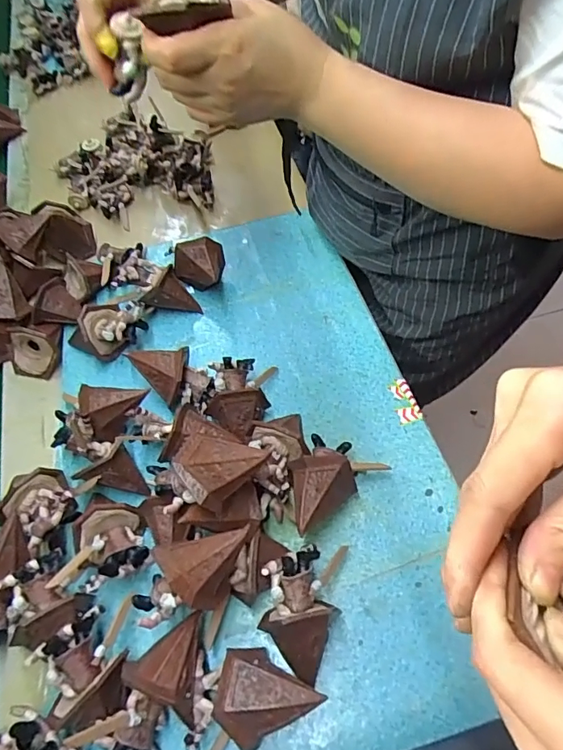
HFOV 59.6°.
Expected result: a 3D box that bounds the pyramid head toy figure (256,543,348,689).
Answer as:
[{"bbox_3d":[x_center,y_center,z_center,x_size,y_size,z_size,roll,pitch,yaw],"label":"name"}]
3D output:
[{"bbox_3d":[0.018,0.184,0.411,0.067,0.053,0.105,20,61,15],"label":"pyramid head toy figure"}]

